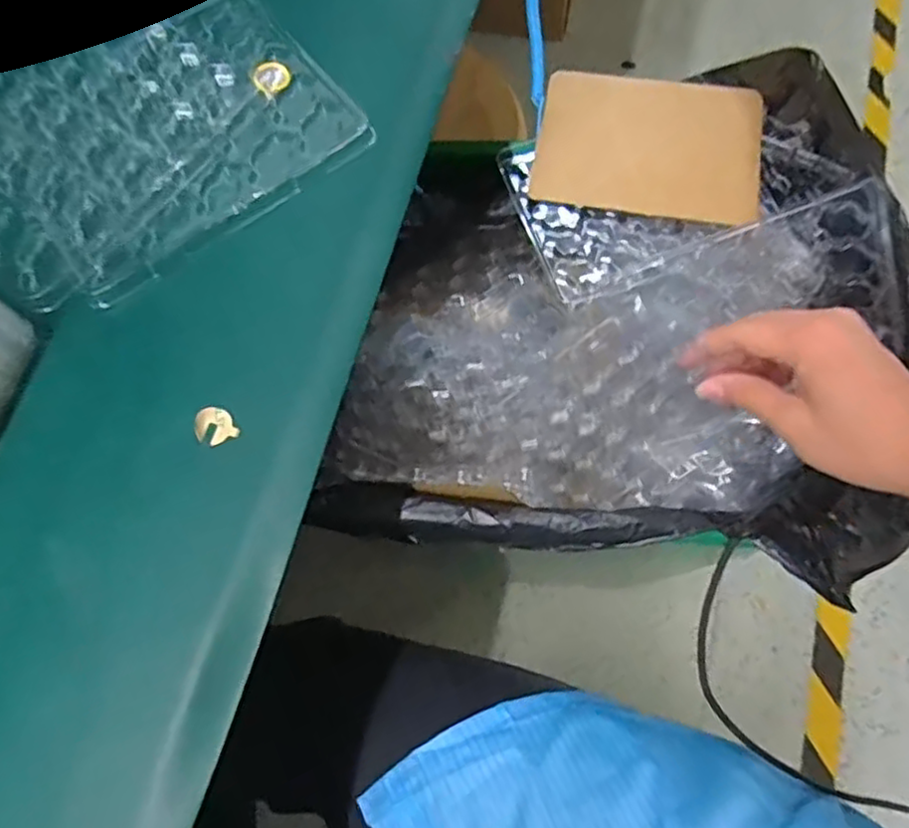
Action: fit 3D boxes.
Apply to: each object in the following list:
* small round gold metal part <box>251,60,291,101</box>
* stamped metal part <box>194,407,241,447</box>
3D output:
[{"bbox_3d":[-0.102,-0.188,0.388,0.020,0.004,0.023,-37,71,-11],"label":"small round gold metal part"},{"bbox_3d":[-0.110,0.006,0.319,0.017,0.006,0.018,-1,69,3],"label":"stamped metal part"}]

